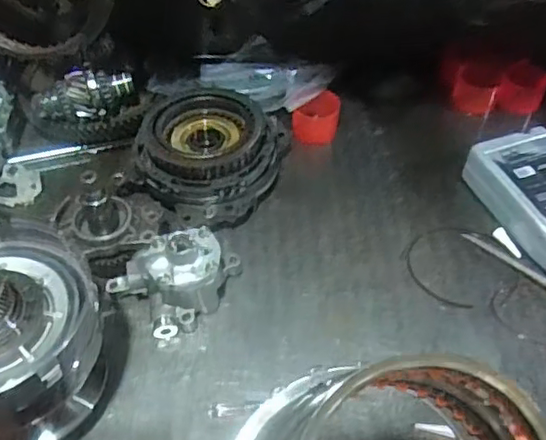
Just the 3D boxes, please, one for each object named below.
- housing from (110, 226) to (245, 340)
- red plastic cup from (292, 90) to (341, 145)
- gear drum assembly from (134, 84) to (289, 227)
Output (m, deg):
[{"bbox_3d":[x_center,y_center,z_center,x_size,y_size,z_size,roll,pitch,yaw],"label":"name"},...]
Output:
[{"bbox_3d":[-0.099,0.048,0.655,0.125,0.080,0.104,-35,58,-26],"label":"housing"},{"bbox_3d":[0.059,-0.140,0.844,0.065,0.044,0.060,0,50,0],"label":"red plastic cup"},{"bbox_3d":[-0.081,-0.080,0.757,0.172,0.070,0.194,11,51,9],"label":"gear drum assembly"}]

